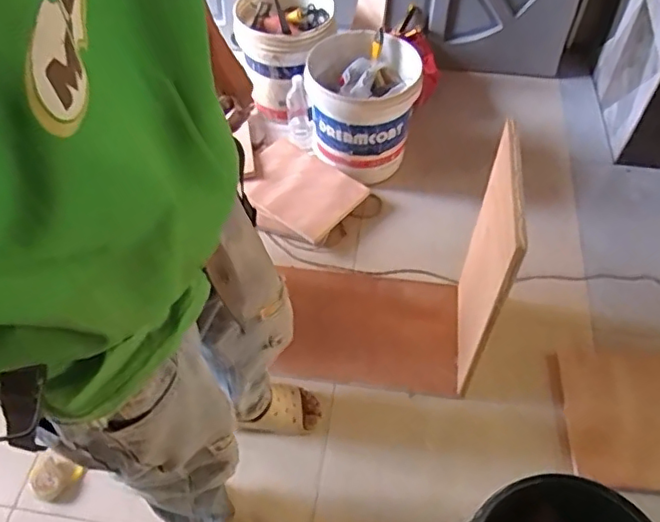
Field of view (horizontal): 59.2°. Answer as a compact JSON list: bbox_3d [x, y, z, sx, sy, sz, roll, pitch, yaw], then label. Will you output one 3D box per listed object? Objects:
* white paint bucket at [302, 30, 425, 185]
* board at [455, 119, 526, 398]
[{"bbox_3d":[0.095,-0.445,1.676,0.307,0.268,0.349,0,54,2],"label":"white paint bucket"},{"bbox_3d":[0.306,0.030,1.174,0.023,0.523,0.315,4,53,3],"label":"board"}]

